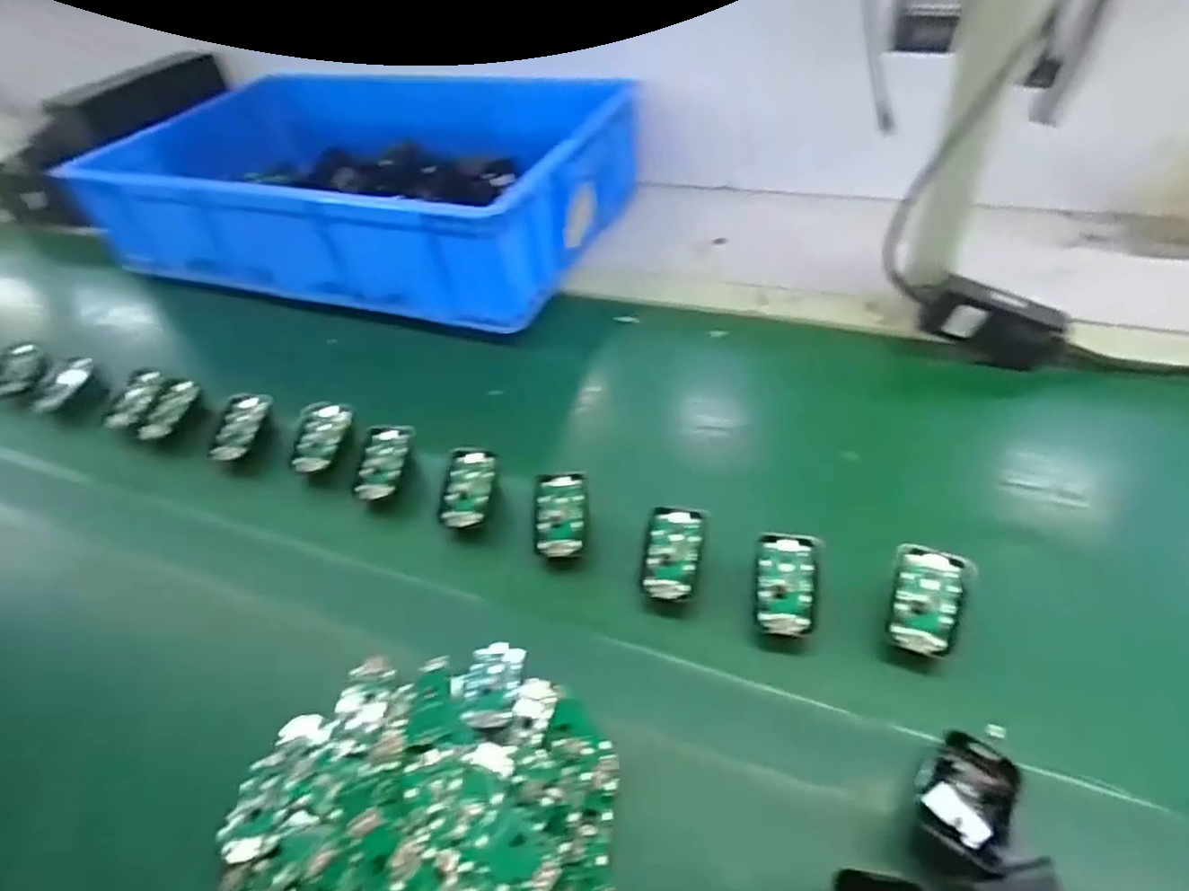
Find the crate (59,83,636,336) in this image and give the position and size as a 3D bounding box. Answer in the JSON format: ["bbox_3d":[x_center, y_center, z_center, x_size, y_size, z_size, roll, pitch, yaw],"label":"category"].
[{"bbox_3d":[-0.309,-0.371,0.886,0.643,0.130,0.429,12,51,16],"label":"crate"}]

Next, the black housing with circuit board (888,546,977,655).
[{"bbox_3d":[0.219,0.103,0.438,0.043,0.018,0.070,16,67,25],"label":"black housing with circuit board"}]

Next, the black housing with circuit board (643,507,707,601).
[{"bbox_3d":[0.057,0.077,0.482,0.040,0.018,0.069,6,49,12],"label":"black housing with circuit board"}]

